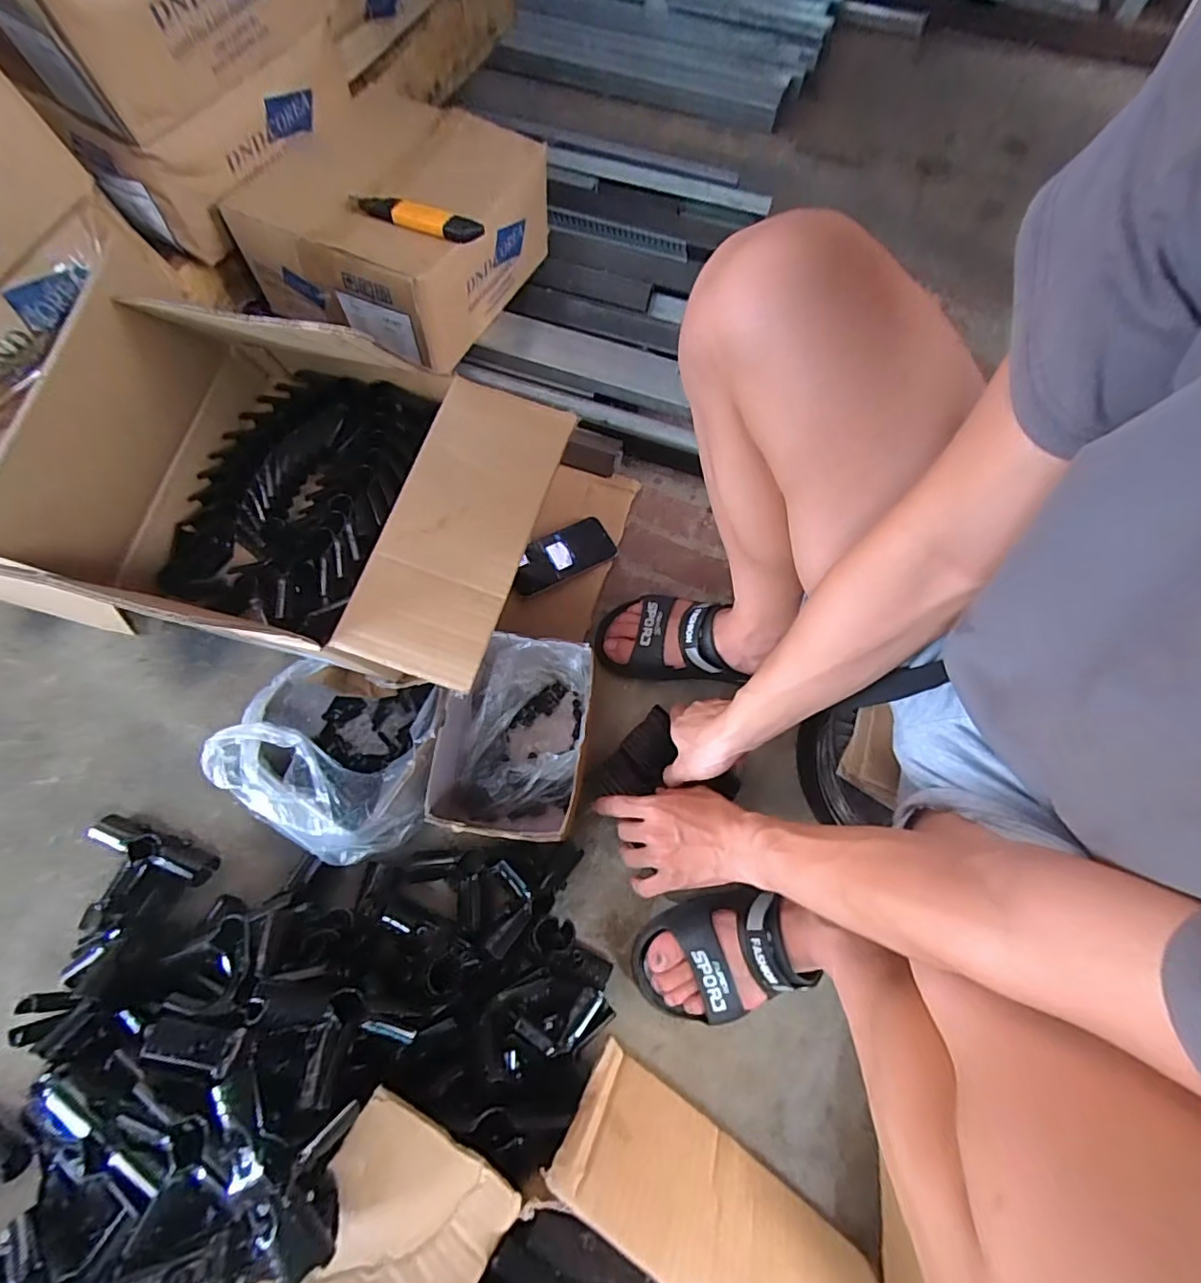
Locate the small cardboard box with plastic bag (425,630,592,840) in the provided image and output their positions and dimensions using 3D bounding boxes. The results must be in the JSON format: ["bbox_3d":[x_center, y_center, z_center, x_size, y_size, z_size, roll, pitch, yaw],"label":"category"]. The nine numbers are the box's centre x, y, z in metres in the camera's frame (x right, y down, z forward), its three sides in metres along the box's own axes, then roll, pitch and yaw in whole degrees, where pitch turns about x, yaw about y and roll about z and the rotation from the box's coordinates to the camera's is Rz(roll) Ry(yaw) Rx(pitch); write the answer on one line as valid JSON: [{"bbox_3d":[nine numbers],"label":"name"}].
[{"bbox_3d":[-0.094,0.106,0.630,0.153,0.099,0.212,7,68,2],"label":"small cardboard box with plastic bag"}]

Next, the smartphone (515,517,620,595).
[{"bbox_3d":[-0.053,-0.116,0.755,0.146,0.007,0.070,-26,75,-19],"label":"smartphone"}]

